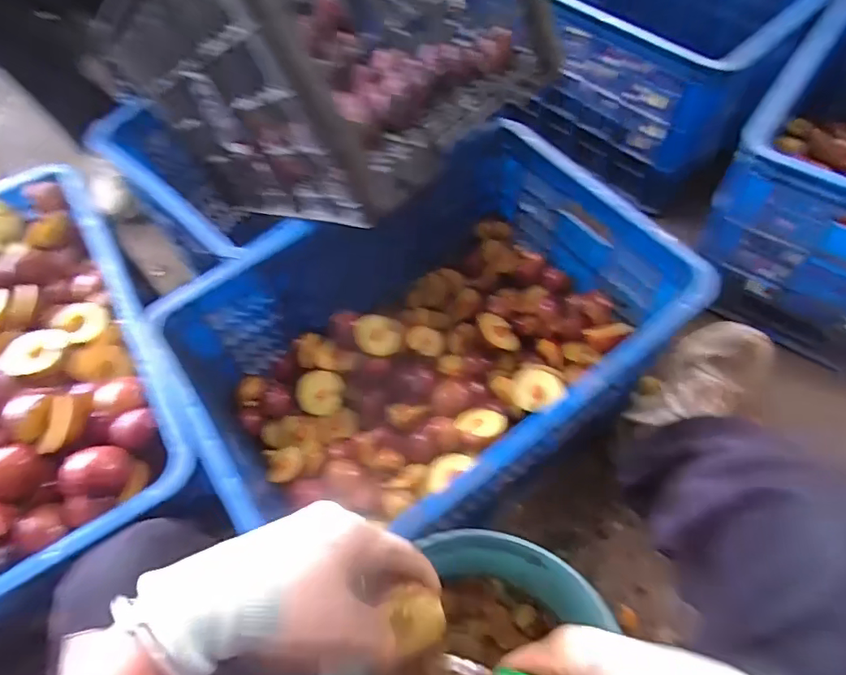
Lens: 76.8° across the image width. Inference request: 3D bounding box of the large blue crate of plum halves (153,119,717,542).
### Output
[{"bbox_3d":[0.008,0.019,0.670,0.522,0.245,0.366,-31,64,-14],"label":"large blue crate of plum halves"}]

